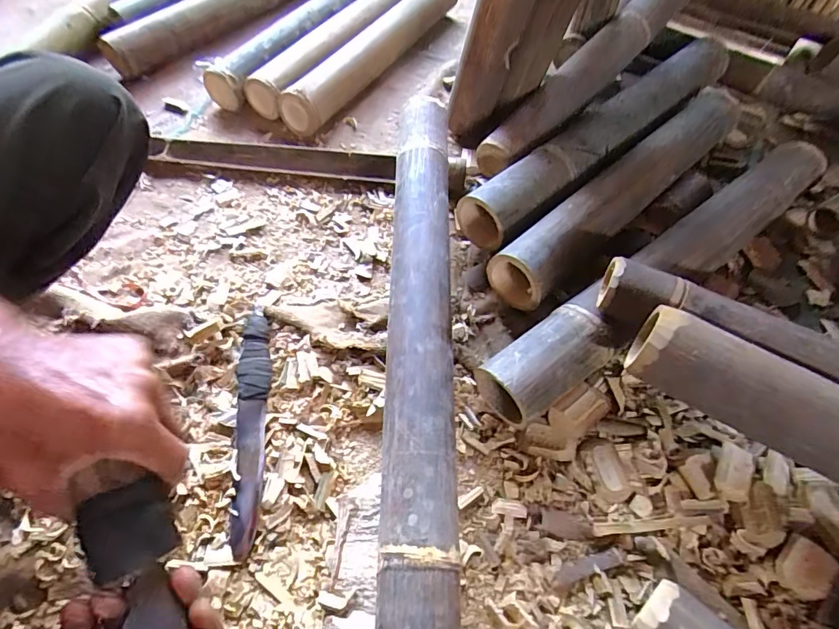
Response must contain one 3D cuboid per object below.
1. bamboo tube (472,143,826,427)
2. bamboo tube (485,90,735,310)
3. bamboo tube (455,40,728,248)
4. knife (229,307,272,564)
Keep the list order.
[{"bbox_3d":[0.313,-0.058,0.599,0.585,0.083,0.090,-31,63,-19],"label":"bamboo tube"},{"bbox_3d":[0.299,-0.191,0.671,0.529,0.061,0.079,-39,66,-22],"label":"bamboo tube"},{"bbox_3d":[0.297,-0.286,0.750,0.588,0.080,0.086,-36,65,-21],"label":"bamboo tube"},{"bbox_3d":[-0.185,0.113,0.520,0.038,0.023,0.268,-5,58,-4],"label":"knife"}]

